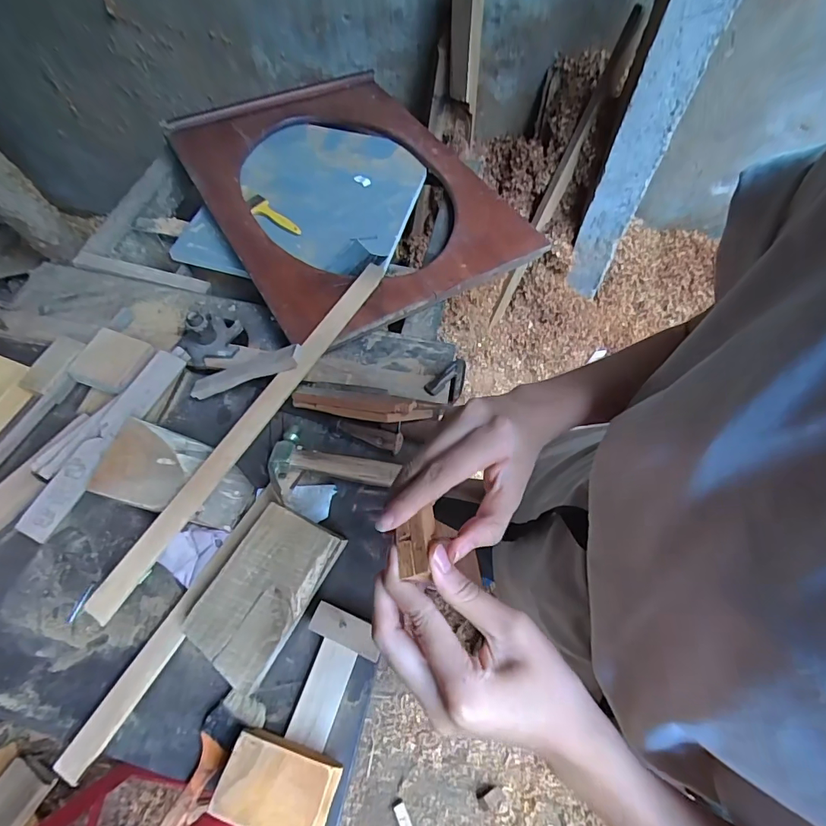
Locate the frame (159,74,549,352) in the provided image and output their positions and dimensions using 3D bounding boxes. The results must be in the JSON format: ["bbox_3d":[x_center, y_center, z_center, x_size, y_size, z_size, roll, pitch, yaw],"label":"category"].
[{"bbox_3d":[-0.150,-0.483,0.941,0.522,0.043,0.750,-28,65,-16],"label":"frame"}]

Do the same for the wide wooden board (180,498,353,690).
[{"bbox_3d":[-0.183,0.215,0.563,0.113,0.023,0.193,26,65,10],"label":"wide wooden board"}]

